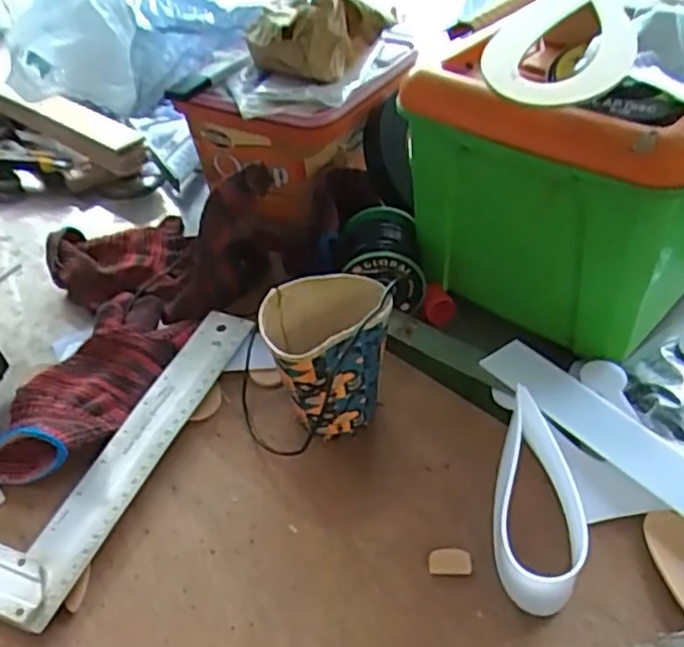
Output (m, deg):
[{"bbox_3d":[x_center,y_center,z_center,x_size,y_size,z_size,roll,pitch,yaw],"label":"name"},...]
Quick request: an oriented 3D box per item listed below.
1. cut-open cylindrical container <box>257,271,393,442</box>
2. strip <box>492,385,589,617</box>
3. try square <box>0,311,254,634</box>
[{"bbox_3d":[-0.008,0.023,0.456,0.078,0.095,0.063,-17,45,-9],"label":"cut-open cylindrical container"},{"bbox_3d":[0.118,0.100,0.413,0.054,0.040,0.135,7,44,14],"label":"strip"},{"bbox_3d":[-0.185,0.071,0.482,0.142,0.015,0.253,12,48,20],"label":"try square"}]

